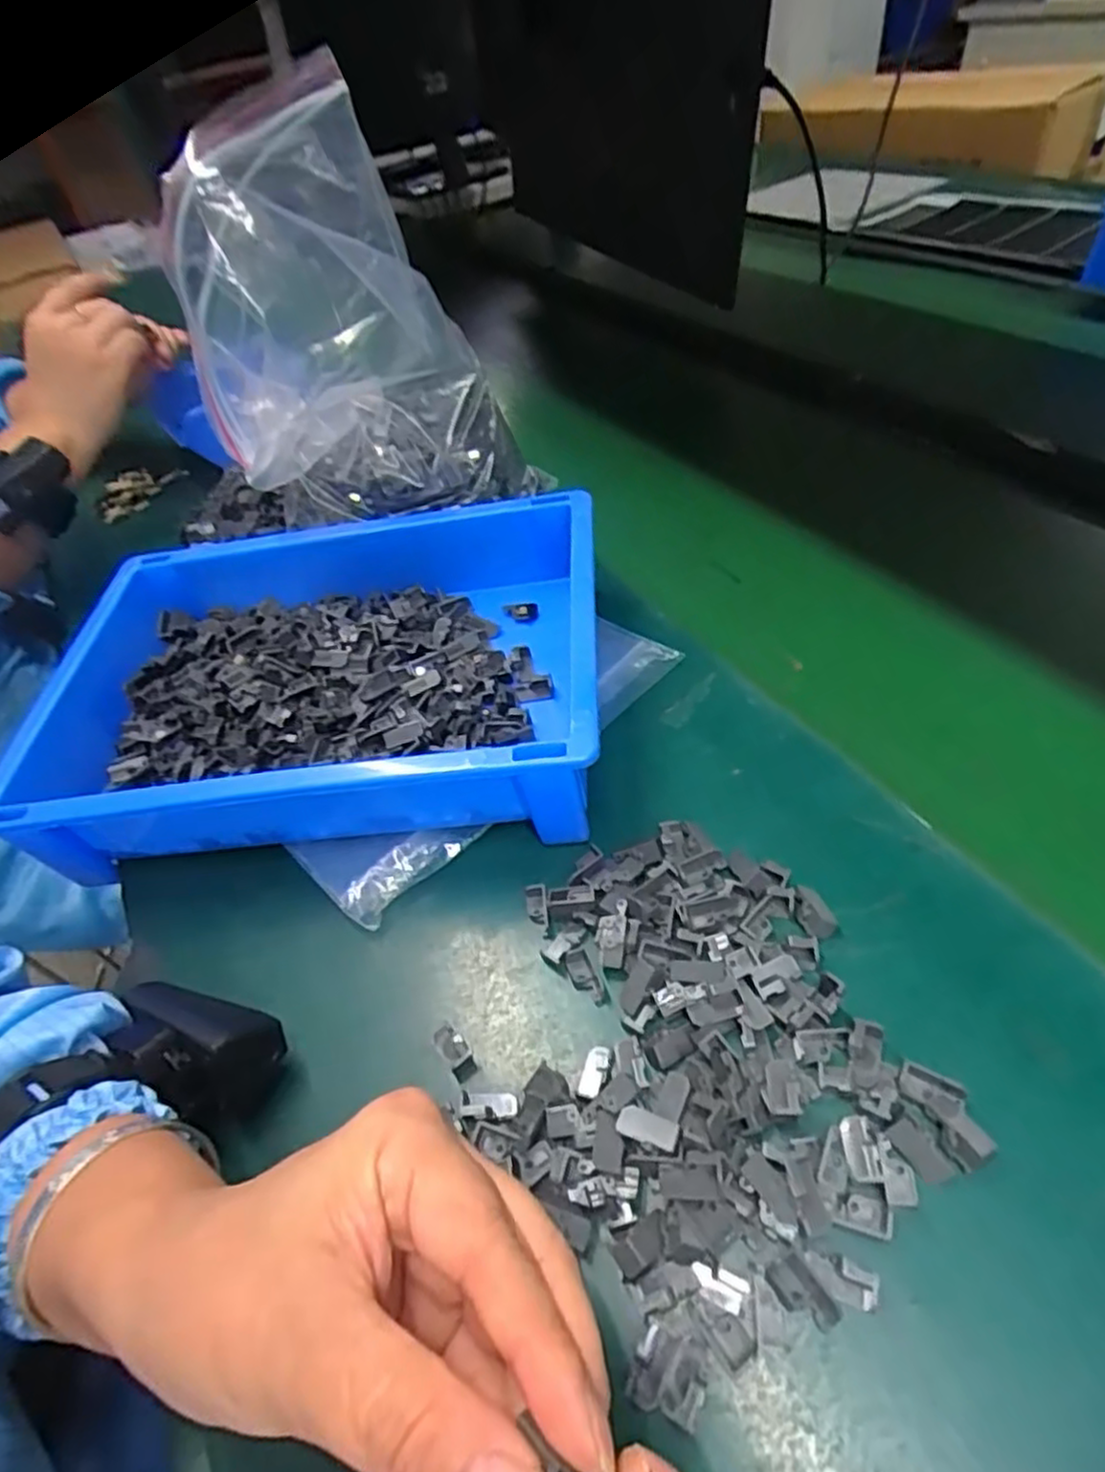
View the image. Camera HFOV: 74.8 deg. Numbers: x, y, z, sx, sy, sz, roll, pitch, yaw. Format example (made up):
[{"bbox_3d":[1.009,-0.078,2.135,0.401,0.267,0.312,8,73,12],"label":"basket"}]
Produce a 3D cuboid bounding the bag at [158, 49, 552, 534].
[{"bbox_3d":[-0.122,-0.246,0.443,0.171,0.185,0.150,-4,48,6],"label":"bag"}]

